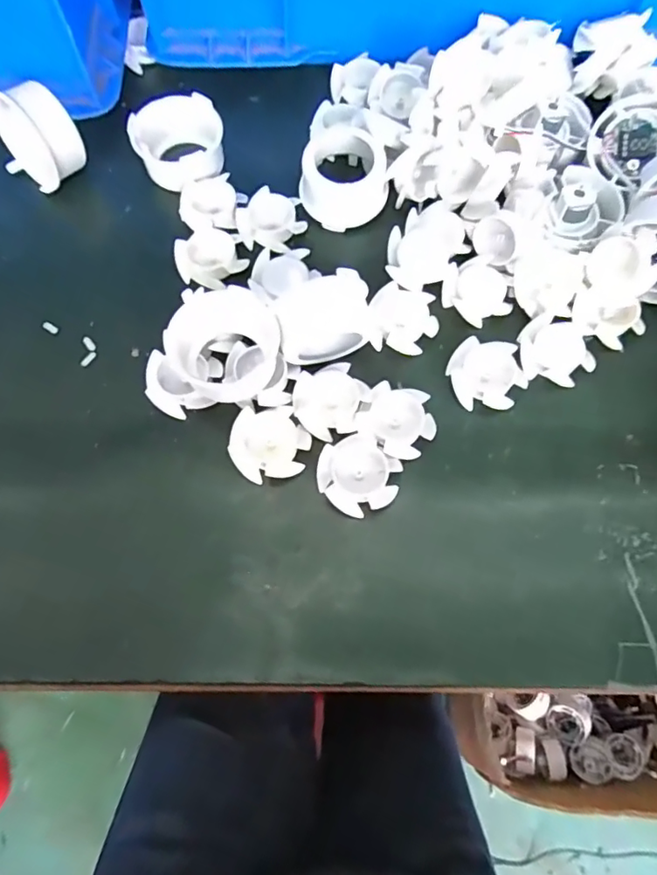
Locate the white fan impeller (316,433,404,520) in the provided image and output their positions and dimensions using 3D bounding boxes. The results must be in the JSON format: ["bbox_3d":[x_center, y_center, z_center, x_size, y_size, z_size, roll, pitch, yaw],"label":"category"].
[{"bbox_3d":[0.015,0.019,0.270,0.038,0.012,0.040,0,72,-1],"label":"white fan impeller"}]

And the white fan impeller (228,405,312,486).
[{"bbox_3d":[-0.030,0.003,0.276,0.040,0.010,0.038,0,72,-1],"label":"white fan impeller"}]

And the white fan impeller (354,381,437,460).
[{"bbox_3d":[0.037,-0.009,0.282,0.038,0.011,0.037,0,72,-1],"label":"white fan impeller"}]

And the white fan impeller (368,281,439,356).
[{"bbox_3d":[0.043,-0.067,0.307,0.039,0.014,0.039,4,72,0],"label":"white fan impeller"}]

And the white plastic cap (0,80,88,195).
[{"bbox_3d":[-0.177,-0.181,0.324,0.055,0.053,0.026,3,46,40],"label":"white plastic cap"}]

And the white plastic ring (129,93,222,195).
[{"bbox_3d":[-0.091,-0.181,0.329,0.053,0.024,0.050,0,72,-1],"label":"white plastic ring"}]

